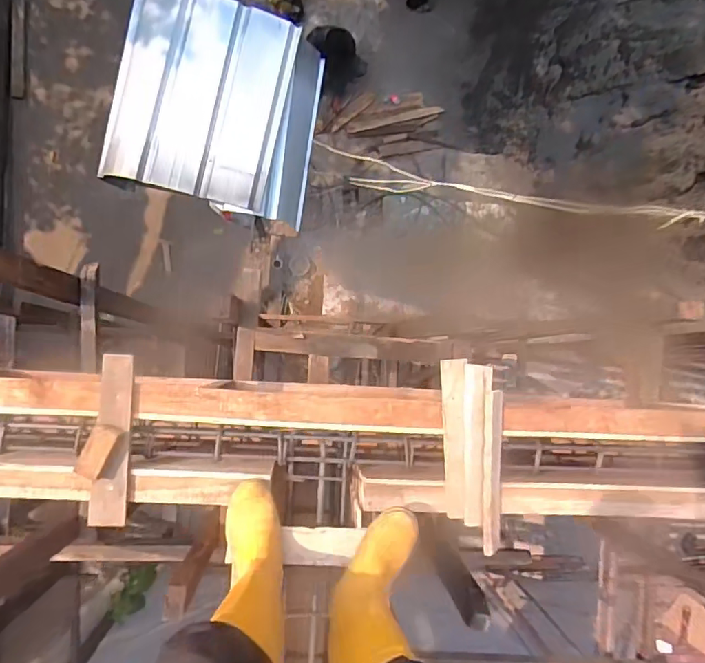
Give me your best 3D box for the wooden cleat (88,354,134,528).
[{"bbox_3d":[-0.495,0.226,1.070,0.068,0.028,0.351,3,87,-5],"label":"wooden cleat"}]

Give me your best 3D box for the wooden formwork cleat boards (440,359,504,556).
[{"bbox_3d":[0.268,0.266,1.126,0.127,0.050,0.395,-1,88,-5],"label":"wooden formwork cleat boards"}]

